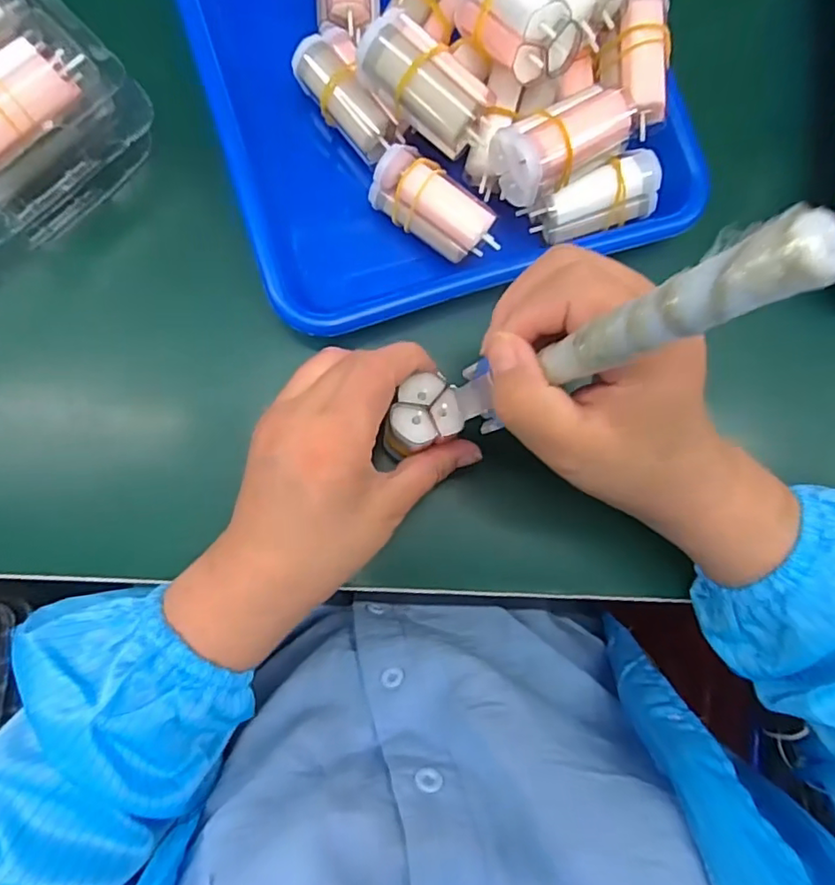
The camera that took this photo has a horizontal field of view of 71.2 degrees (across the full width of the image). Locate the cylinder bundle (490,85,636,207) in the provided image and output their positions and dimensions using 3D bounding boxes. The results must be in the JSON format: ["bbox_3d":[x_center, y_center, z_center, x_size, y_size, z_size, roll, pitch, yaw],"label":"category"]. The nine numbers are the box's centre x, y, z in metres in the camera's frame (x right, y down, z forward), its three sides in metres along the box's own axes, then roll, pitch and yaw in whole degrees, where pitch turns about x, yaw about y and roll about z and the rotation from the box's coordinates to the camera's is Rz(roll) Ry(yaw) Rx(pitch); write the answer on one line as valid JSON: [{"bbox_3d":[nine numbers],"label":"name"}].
[{"bbox_3d":[0.073,-0.150,0.289,0.068,0.035,0.033,-33,86,-7],"label":"cylinder bundle"}]

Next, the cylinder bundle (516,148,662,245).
[{"bbox_3d":[0.097,-0.131,0.317,0.068,0.027,0.028,-19,84,-6],"label":"cylinder bundle"}]

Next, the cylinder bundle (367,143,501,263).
[{"bbox_3d":[0.009,-0.125,0.309,0.070,0.022,0.030,34,82,1],"label":"cylinder bundle"}]

